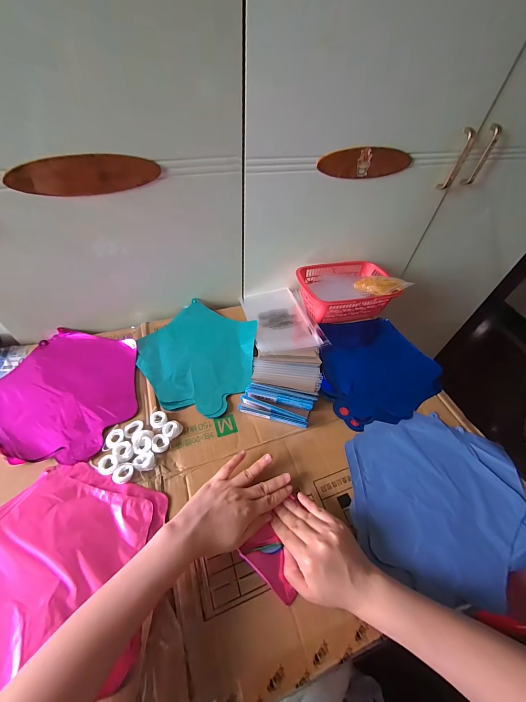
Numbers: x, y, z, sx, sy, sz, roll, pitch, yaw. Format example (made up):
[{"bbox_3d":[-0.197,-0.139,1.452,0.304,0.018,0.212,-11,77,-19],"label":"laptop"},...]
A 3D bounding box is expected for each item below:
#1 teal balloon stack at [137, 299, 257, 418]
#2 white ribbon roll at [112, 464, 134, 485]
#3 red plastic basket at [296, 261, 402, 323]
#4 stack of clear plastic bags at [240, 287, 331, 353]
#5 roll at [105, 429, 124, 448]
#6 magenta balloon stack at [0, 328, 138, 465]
[{"bbox_3d":[-0.122,0.001,0.533,0.221,0.020,0.233,23,52,14],"label":"teal balloon stack"},{"bbox_3d":[-0.194,0.170,0.384,0.026,0.007,0.024,3,50,-3],"label":"white ribbon roll"},{"bbox_3d":[0.181,-0.142,0.635,0.211,0.068,0.160,-6,51,-10],"label":"red plastic basket"},{"bbox_3d":[0.041,-0.073,0.599,0.142,0.019,0.191,-8,52,-12],"label":"stack of clear plastic bags"},{"bbox_3d":[-0.222,0.130,0.415,0.025,0.006,0.029,-20,55,-21],"label":"roll"},{"bbox_3d":[-0.330,0.062,0.470,0.239,0.016,0.236,12,50,4],"label":"magenta balloon stack"}]

